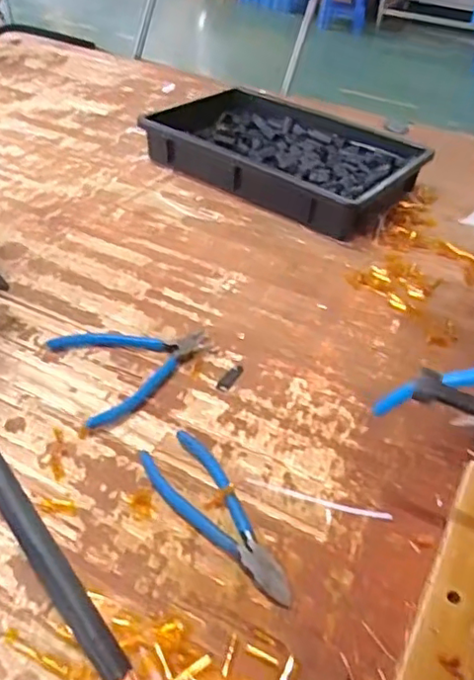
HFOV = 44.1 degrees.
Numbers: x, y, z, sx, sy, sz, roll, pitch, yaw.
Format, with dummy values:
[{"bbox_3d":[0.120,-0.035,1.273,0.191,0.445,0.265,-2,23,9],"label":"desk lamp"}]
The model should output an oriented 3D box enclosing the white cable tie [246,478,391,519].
[{"bbox_3d":[0.061,0.121,0.443,0.110,0.004,0.008,13,41,7],"label":"white cable tie"}]

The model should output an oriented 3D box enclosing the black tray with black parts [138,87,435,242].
[{"bbox_3d":[0.067,-0.280,0.866,0.378,0.062,0.258,31,46,25],"label":"black tray with black parts"}]

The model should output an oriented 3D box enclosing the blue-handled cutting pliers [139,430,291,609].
[{"bbox_3d":[-0.014,0.125,0.427,0.047,0.011,0.154,-22,48,-29],"label":"blue-handled cutting pliers"}]

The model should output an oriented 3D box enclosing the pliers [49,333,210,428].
[{"bbox_3d":[-0.090,0.017,0.539,0.135,0.008,0.118,-18,47,-26],"label":"pliers"}]

